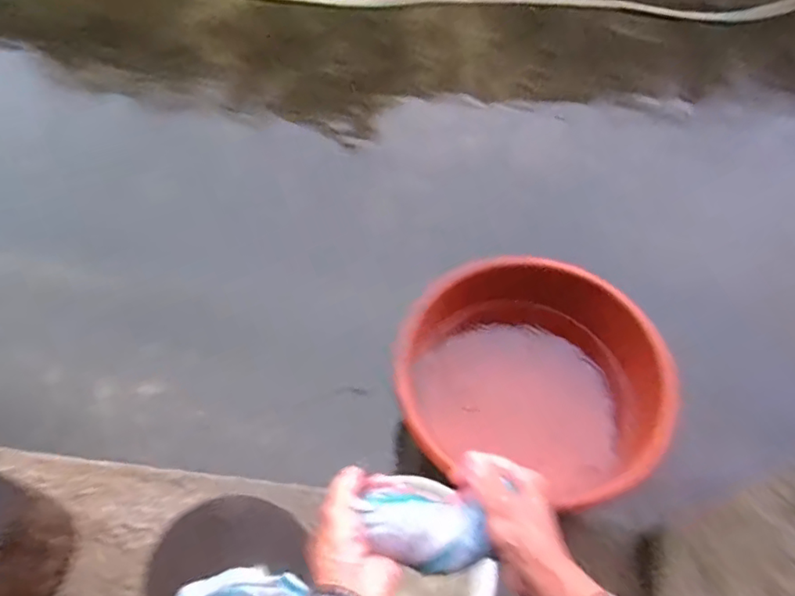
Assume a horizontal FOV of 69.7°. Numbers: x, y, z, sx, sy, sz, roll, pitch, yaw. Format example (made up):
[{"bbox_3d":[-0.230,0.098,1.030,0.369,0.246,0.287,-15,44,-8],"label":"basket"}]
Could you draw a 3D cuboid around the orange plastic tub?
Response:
[{"bbox_3d":[0.277,0.151,1.176,0.478,0.206,0.428,13,58,9],"label":"orange plastic tub"}]

